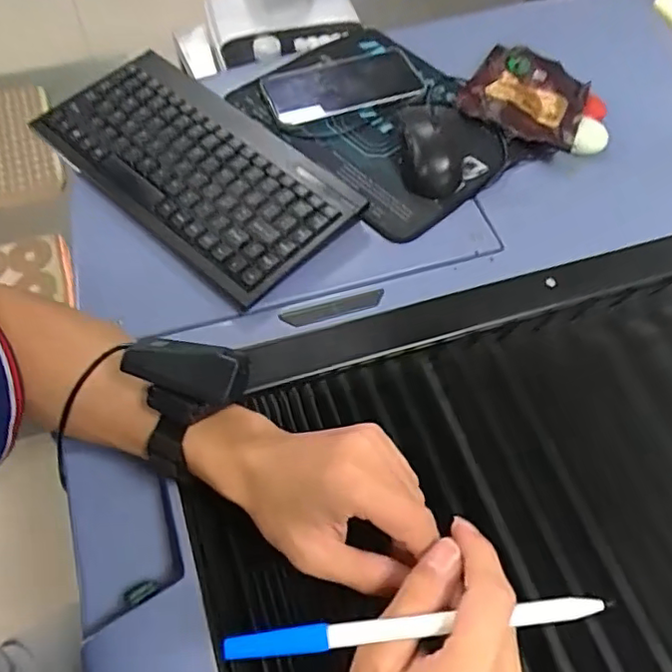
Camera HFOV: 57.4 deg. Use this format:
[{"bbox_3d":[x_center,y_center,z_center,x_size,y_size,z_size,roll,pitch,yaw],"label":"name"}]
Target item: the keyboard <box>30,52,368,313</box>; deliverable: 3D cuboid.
[{"bbox_3d":[-0.124,-0.150,0.548,0.275,0.032,0.145,39,65,19],"label":"keyboard"}]

